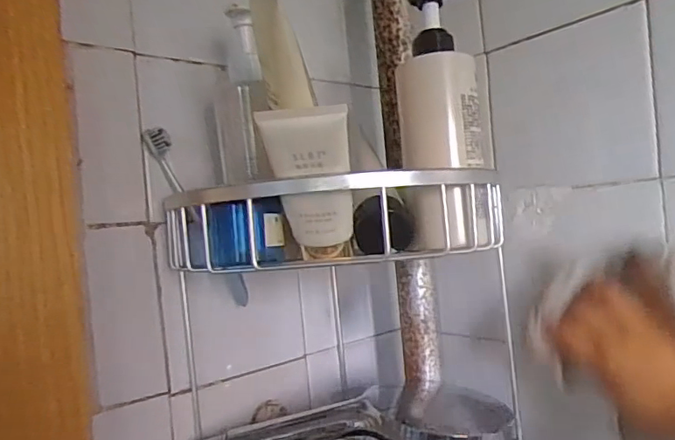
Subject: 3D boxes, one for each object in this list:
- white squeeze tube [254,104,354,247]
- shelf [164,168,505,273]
[{"bbox_3d":[-0.014,-0.030,0.370,0.054,0.108,0.029,-5,30,11],"label":"white squeeze tube"},{"bbox_3d":[-0.010,0.001,0.434,0.222,0.068,0.191,-4,-2,-30],"label":"shelf"}]

